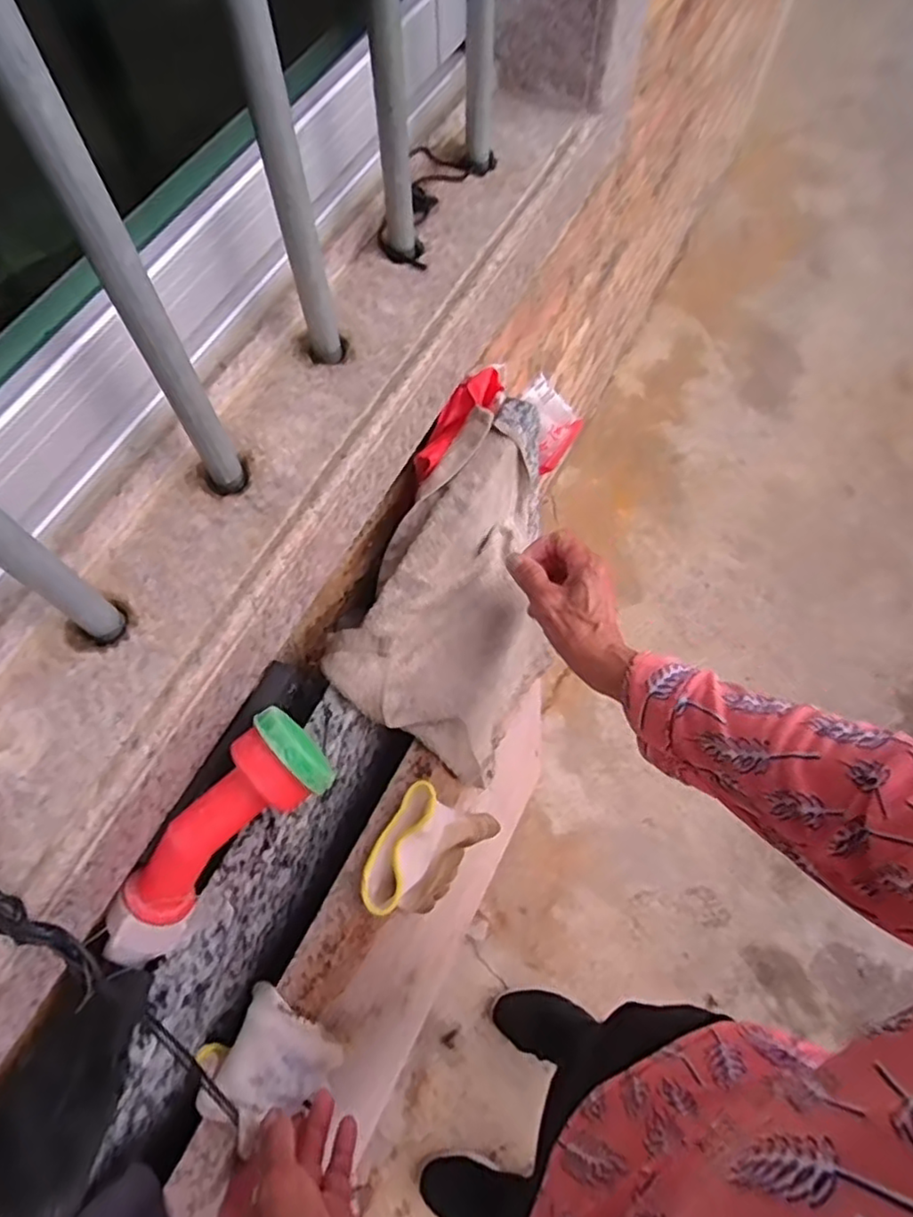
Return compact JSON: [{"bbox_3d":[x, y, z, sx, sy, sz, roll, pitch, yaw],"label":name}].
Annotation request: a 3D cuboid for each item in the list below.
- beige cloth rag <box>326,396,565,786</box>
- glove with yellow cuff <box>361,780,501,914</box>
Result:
[{"bbox_3d":[0.013,-0.005,0.572,0.175,0.052,0.267,40,61,-30],"label":"beige cloth rag"},{"bbox_3d":[-0.020,0.191,0.511,0.066,0.106,0.101,29,69,11],"label":"glove with yellow cuff"}]

